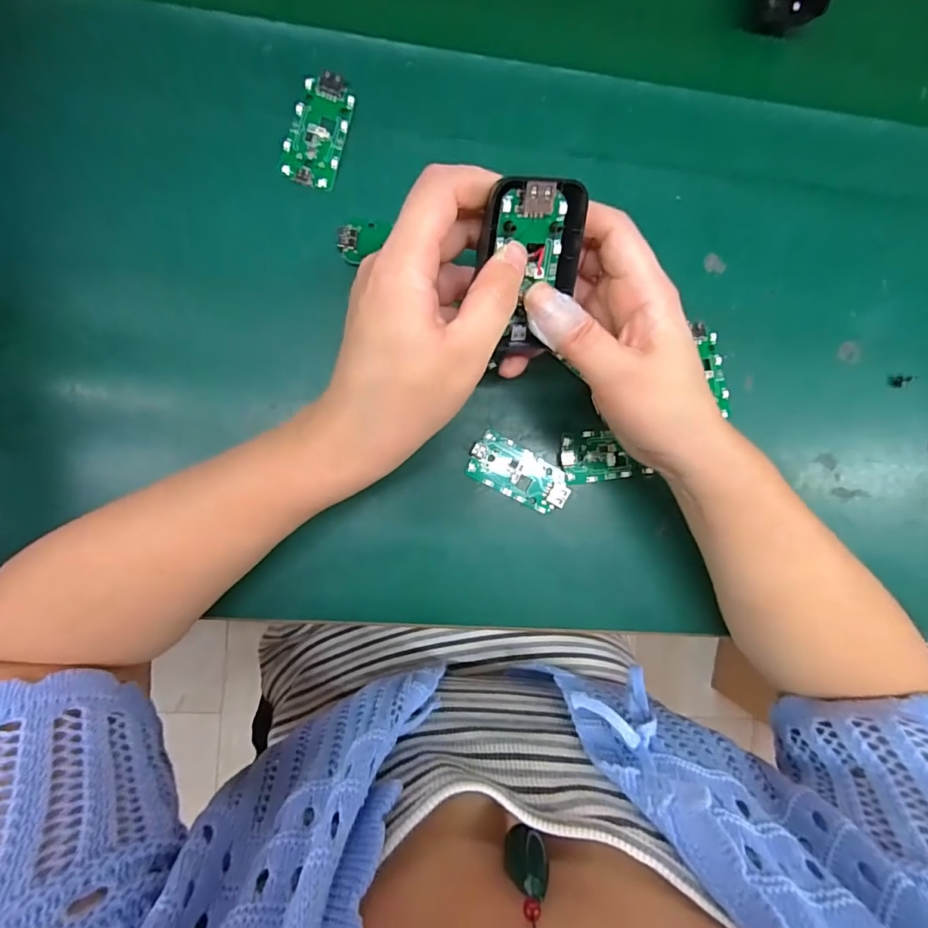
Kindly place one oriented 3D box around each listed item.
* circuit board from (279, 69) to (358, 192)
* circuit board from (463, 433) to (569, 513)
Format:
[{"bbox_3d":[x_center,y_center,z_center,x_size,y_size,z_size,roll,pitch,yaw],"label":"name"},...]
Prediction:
[{"bbox_3d":[-0.084,-0.194,0.274,0.032,0.004,0.062,16,89,-6],"label":"circuit board"},{"bbox_3d":[0.035,0.007,0.289,0.064,0.005,0.030,27,88,-6],"label":"circuit board"}]

